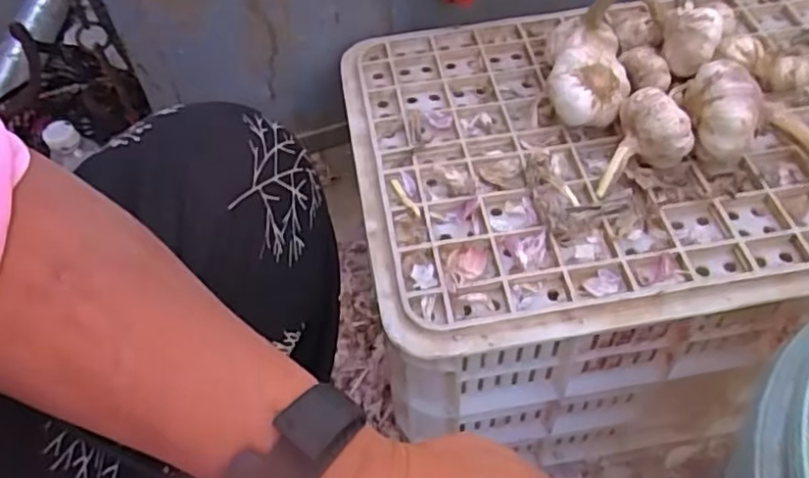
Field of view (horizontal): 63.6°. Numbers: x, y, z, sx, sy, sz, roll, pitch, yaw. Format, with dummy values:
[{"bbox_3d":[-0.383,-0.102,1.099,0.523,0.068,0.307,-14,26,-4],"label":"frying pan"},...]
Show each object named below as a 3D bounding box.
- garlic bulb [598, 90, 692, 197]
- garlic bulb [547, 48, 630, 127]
[{"bbox_3d":[0.184,-0.068,0.490,0.055,0.058,0.069,16,56,15],"label":"garlic bulb"},{"bbox_3d":[0.147,-0.117,0.532,0.059,0.054,0.047,16,56,15],"label":"garlic bulb"}]

